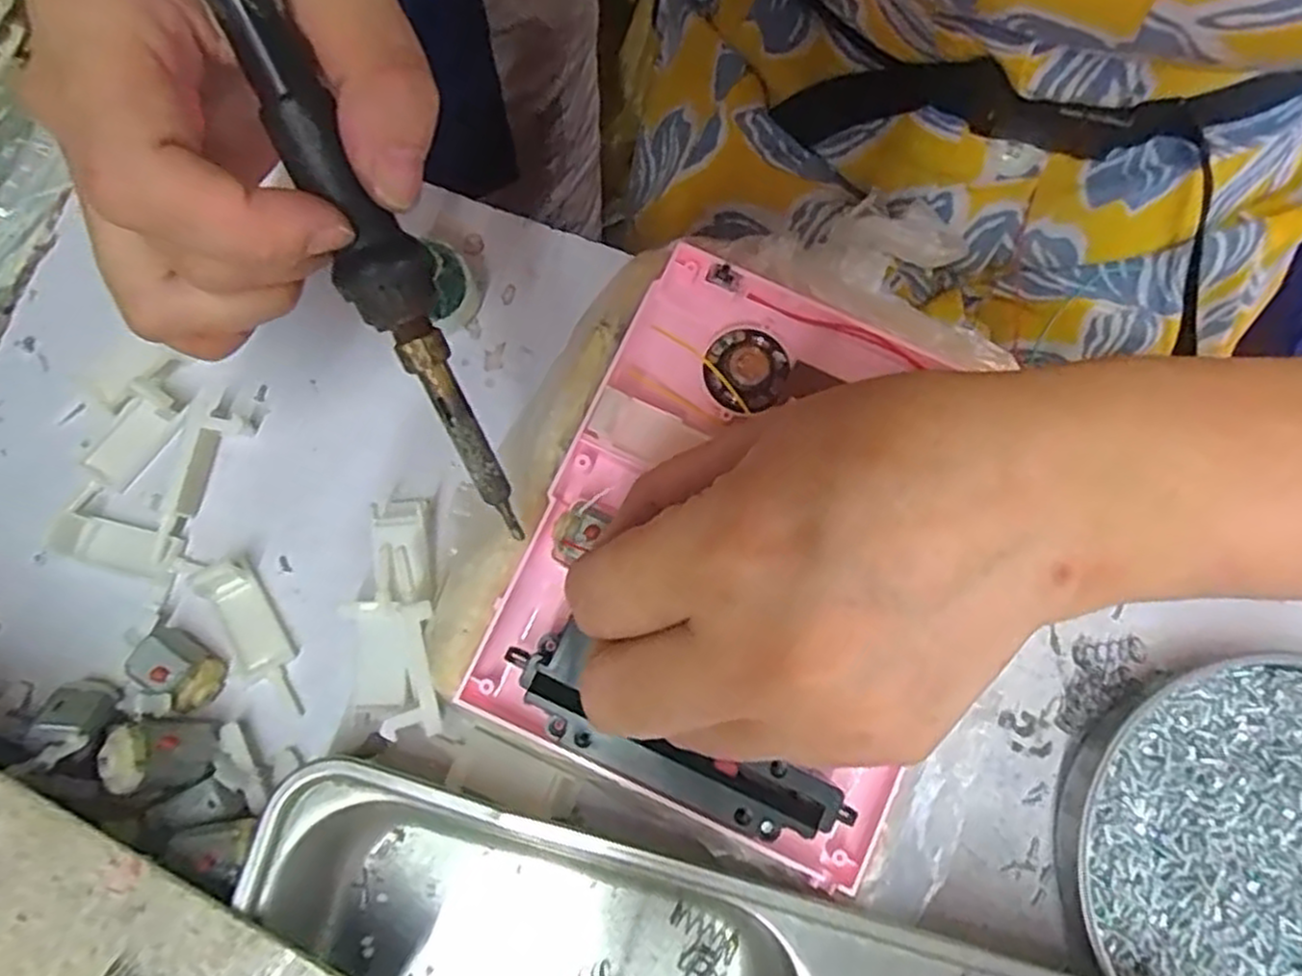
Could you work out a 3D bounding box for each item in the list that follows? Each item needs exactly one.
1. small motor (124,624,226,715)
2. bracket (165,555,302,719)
[{"bbox_3d":[-0.161,0.061,0.260,0.028,0.015,0.019,33,80,6],"label":"small motor"},{"bbox_3d":[-0.141,0.047,0.265,0.022,0.017,0.066,-37,81,-7],"label":"bracket"}]

